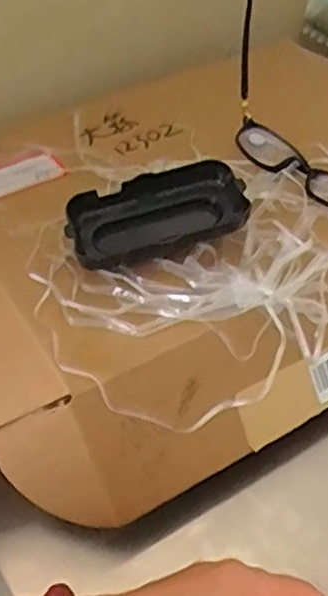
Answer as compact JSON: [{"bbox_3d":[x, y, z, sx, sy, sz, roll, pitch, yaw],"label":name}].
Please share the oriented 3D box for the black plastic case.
[{"bbox_3d":[-0.005,-0.050,0.429,0.107,0.036,0.048,-16,49,-15],"label":"black plastic case"}]

